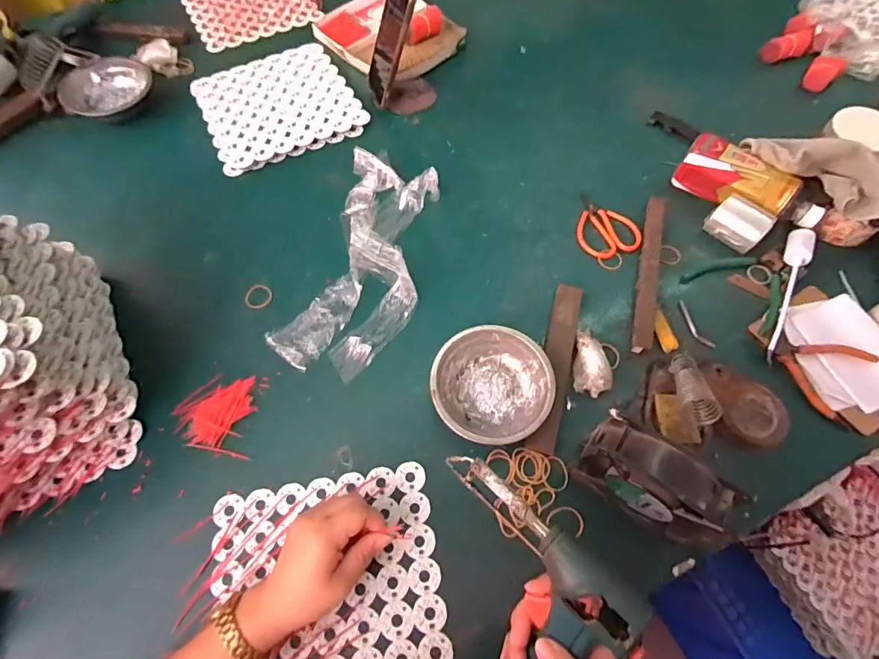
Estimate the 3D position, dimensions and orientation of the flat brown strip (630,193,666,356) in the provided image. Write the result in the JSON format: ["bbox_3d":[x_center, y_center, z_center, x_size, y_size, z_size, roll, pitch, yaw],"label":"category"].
[{"bbox_3d":[0.270,-0.076,0.574,0.026,0.014,0.237,15,65,7],"label":"flat brown strip"}]

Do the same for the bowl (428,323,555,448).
[{"bbox_3d":[0.056,0.063,0.491,0.125,0.039,0.124,0,64,0],"label":"bowl"}]

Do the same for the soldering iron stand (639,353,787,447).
[{"bbox_3d":[0.302,0.070,0.467,0.155,0.082,0.099,2,64,0],"label":"soldering iron stand"}]

